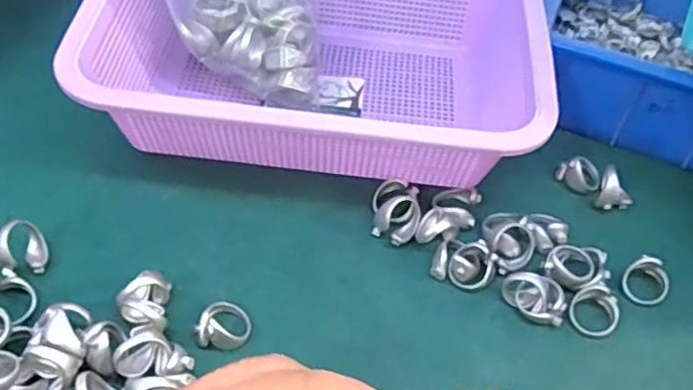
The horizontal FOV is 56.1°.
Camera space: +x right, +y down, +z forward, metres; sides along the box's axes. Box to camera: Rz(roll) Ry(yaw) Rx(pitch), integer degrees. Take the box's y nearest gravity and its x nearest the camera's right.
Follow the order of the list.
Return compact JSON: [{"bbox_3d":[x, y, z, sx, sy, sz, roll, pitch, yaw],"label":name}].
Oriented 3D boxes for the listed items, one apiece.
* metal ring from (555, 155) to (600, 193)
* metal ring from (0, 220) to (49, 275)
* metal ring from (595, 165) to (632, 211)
[{"bbox_3d":[0.148,-0.015,0.407,0.025,0.017,0.021,39,58,23],"label":"metal ring"},{"bbox_3d":[-0.169,0.026,0.340,0.028,0.013,0.025,27,39,-36],"label":"metal ring"},{"bbox_3d":[0.162,-0.001,0.392,0.023,0.022,0.019,34,56,20],"label":"metal ring"}]

